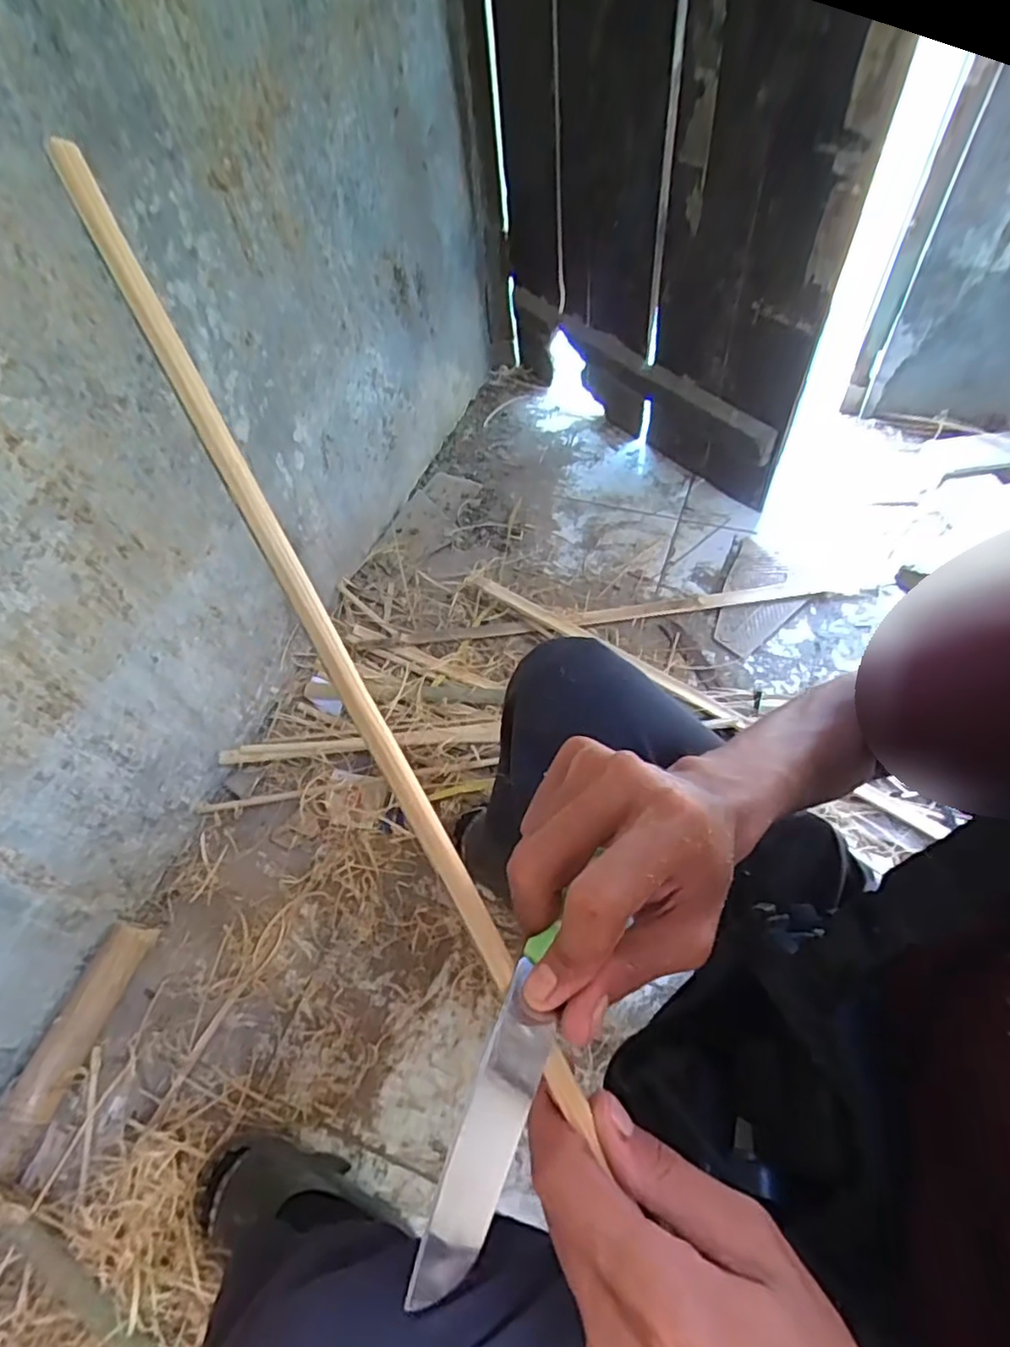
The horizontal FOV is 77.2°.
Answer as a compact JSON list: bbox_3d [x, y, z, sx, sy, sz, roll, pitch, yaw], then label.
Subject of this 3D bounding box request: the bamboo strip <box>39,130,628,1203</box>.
[{"bbox_3d":[-0.061,-0.010,0.224,0.011,0.009,0.379,-28,91,-13],"label":"bamboo strip"}]

